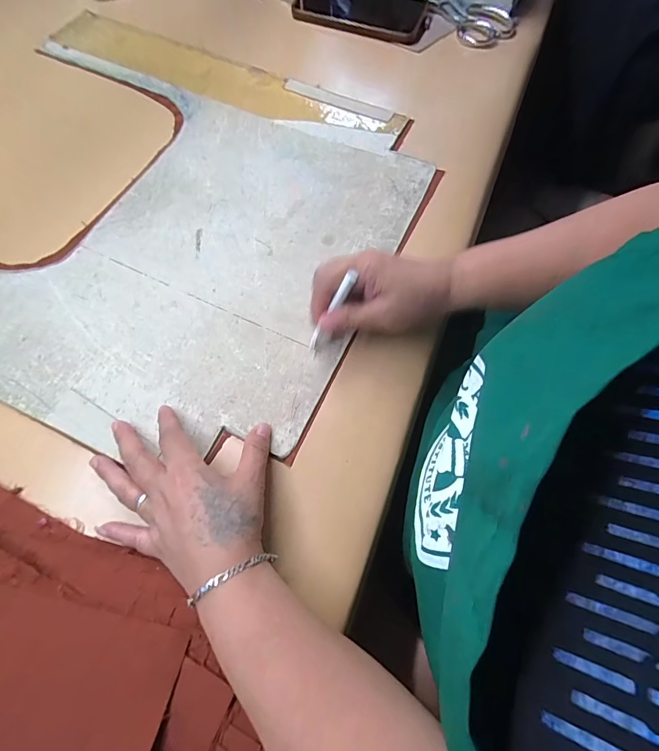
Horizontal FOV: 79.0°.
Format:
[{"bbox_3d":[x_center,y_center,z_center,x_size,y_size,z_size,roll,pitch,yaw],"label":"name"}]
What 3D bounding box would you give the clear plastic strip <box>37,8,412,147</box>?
[{"bbox_3d":[-0.130,-0.350,0.472,0.445,0.009,0.072,24,70,9],"label":"clear plastic strip"}]

